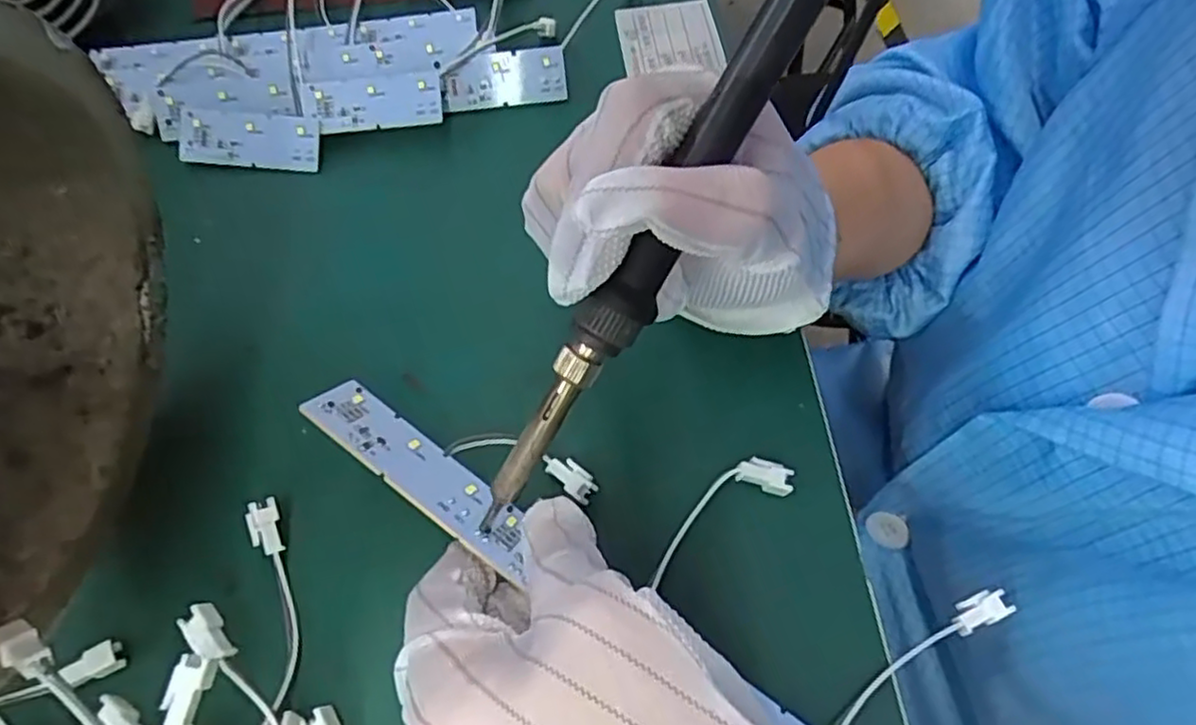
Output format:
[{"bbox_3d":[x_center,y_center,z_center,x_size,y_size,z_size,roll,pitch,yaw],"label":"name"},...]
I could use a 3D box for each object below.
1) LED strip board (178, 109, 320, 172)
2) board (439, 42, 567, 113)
[{"bbox_3d":[-0.165,-0.105,0.330,0.068,0.005,0.025,4,94,3],"label":"LED strip board"},{"bbox_3d":[-0.046,-0.137,0.340,0.059,0.024,0.004,-7,21,0],"label":"board"}]

